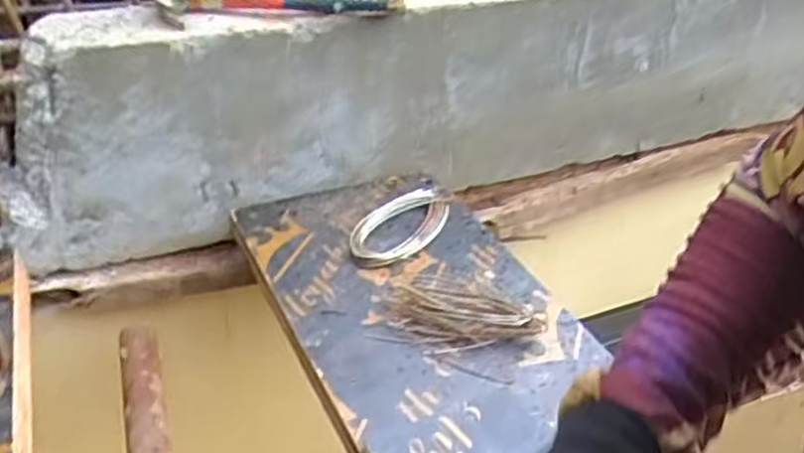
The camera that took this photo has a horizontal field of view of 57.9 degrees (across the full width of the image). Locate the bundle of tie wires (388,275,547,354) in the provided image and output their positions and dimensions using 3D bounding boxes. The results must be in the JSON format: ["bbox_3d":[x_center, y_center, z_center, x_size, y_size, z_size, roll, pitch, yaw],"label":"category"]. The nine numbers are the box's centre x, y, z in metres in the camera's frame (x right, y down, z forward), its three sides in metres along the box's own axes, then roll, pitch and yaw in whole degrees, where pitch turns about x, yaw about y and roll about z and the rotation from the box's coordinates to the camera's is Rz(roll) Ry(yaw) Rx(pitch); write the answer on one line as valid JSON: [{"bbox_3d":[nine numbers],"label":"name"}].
[{"bbox_3d":[0.073,0.093,0.818,0.169,0.023,0.112,2,34,-2],"label":"bundle of tie wires"}]

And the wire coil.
[{"bbox_3d":[0.005,-0.005,0.958,0.097,0.019,0.195,28,41,31],"label":"wire coil"}]

